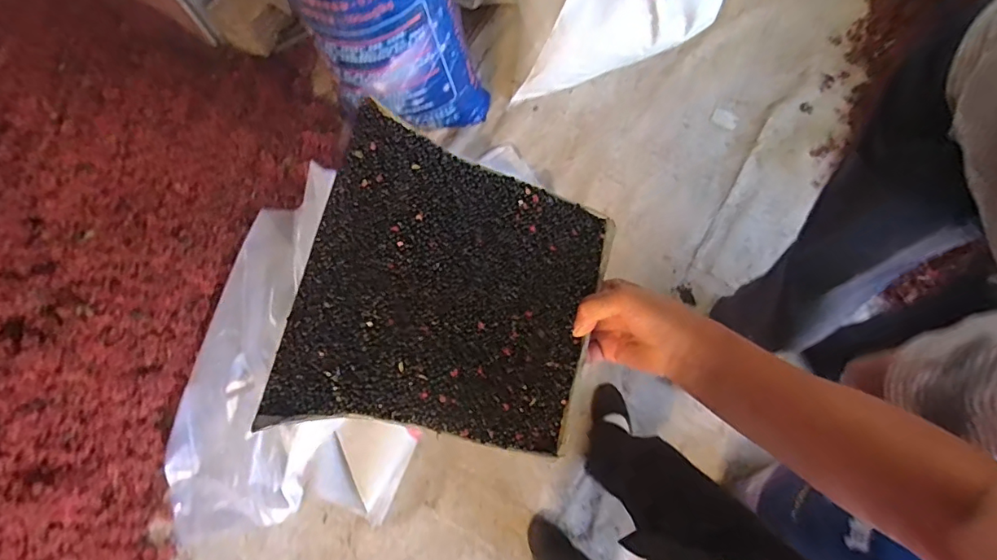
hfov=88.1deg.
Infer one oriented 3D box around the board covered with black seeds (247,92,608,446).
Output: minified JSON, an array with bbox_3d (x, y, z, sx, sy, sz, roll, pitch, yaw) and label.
[{"bbox_3d":[-0.037,0.007,0.411,0.228,0.040,0.232,14,80,2],"label":"board covered with black seeds"}]

